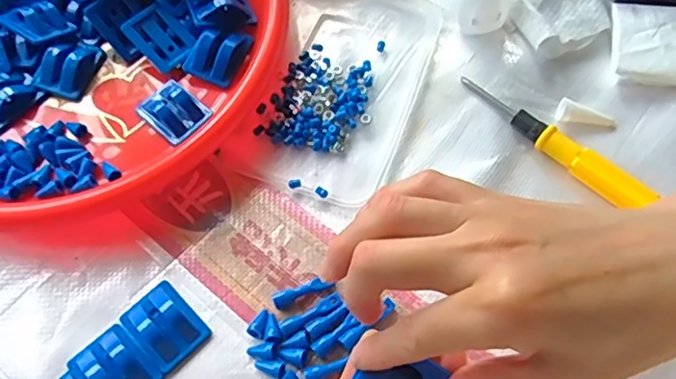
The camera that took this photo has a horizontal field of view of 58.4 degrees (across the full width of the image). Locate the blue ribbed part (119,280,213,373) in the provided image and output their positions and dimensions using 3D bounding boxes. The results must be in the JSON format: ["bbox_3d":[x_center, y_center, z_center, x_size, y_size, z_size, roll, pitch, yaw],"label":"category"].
[{"bbox_3d":[-0.098,0.075,0.339,0.034,0.014,0.045,-42,69,-17],"label":"blue ribbed part"}]

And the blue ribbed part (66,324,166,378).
[{"bbox_3d":[-0.121,0.098,0.328,0.045,0.013,0.035,40,72,20],"label":"blue ribbed part"}]

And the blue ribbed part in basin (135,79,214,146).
[{"bbox_3d":[-0.107,-0.051,0.394,0.033,0.011,0.034,-43,99,-6],"label":"blue ribbed part in basin"}]

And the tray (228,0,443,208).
[{"bbox_3d":[0.004,-0.071,0.408,0.096,0.010,0.164,20,66,12],"label":"tray"}]

